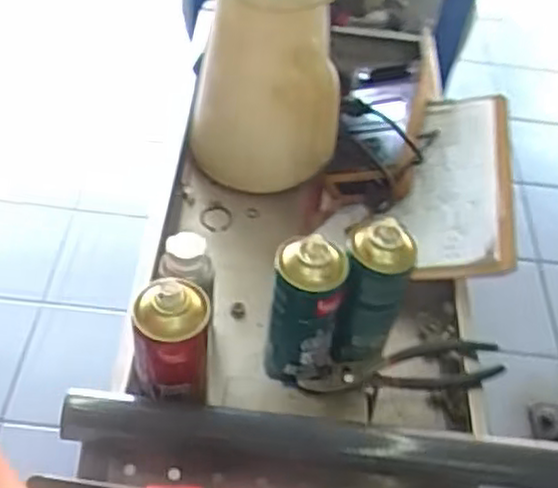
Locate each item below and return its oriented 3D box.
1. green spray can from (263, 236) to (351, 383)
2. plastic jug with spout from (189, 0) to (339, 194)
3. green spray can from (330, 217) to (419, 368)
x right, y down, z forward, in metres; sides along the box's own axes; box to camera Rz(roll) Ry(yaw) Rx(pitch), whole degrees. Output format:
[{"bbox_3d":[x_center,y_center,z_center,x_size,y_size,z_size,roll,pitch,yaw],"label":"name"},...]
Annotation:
[{"bbox_3d":[0.025,0.061,0.677,0.062,0.155,0.057,4,48,-4],"label":"green spray can"},{"bbox_3d":[-0.017,-0.222,0.842,0.183,0.334,0.117,8,48,0],"label":"plastic jug with spout"},{"bbox_3d":[0.088,0.049,0.686,0.060,0.157,0.055,4,48,-4],"label":"green spray can"}]

